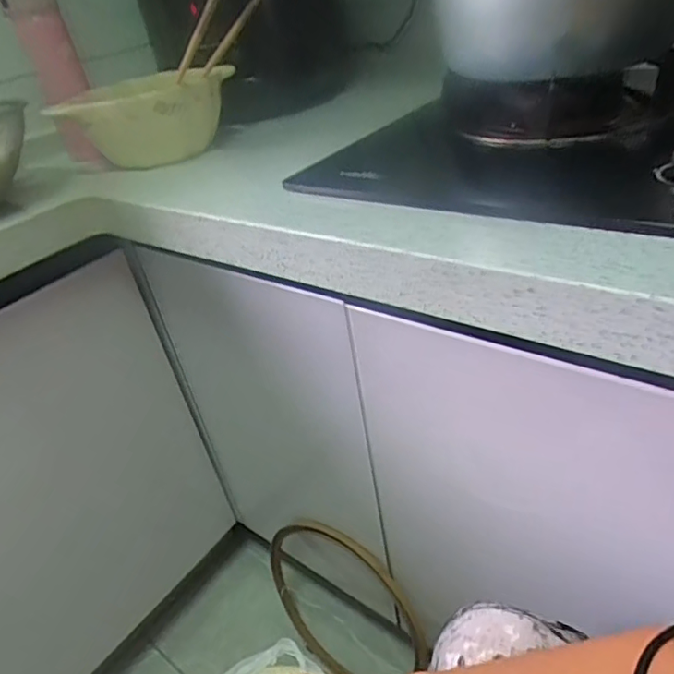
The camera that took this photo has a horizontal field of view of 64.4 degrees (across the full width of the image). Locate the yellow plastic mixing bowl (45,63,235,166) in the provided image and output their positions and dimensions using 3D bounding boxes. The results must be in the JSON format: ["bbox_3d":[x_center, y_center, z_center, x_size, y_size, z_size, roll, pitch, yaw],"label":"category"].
[{"bbox_3d":[-0.227,-0.265,0.654,0.151,0.084,0.172,9,38,23],"label":"yellow plastic mixing bowl"}]

